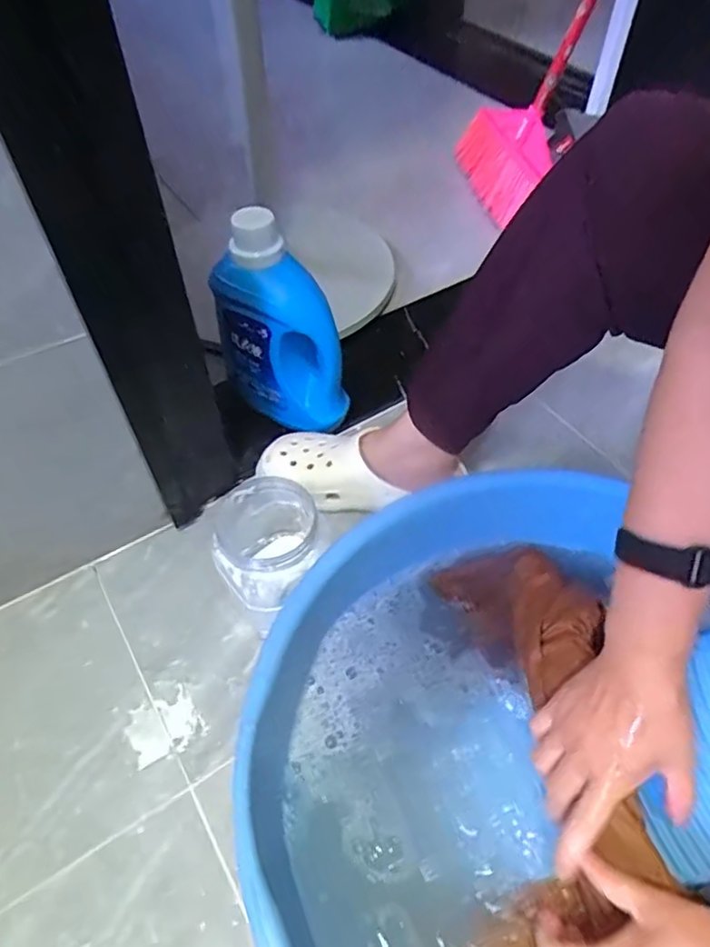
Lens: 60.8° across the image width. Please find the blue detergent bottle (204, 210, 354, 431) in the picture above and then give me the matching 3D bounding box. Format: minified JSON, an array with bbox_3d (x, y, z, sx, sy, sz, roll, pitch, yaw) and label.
[{"bbox_3d":[-0.085,-0.170,0.723,0.161,0.248,0.077,14,54,11],"label":"blue detergent bottle"}]

